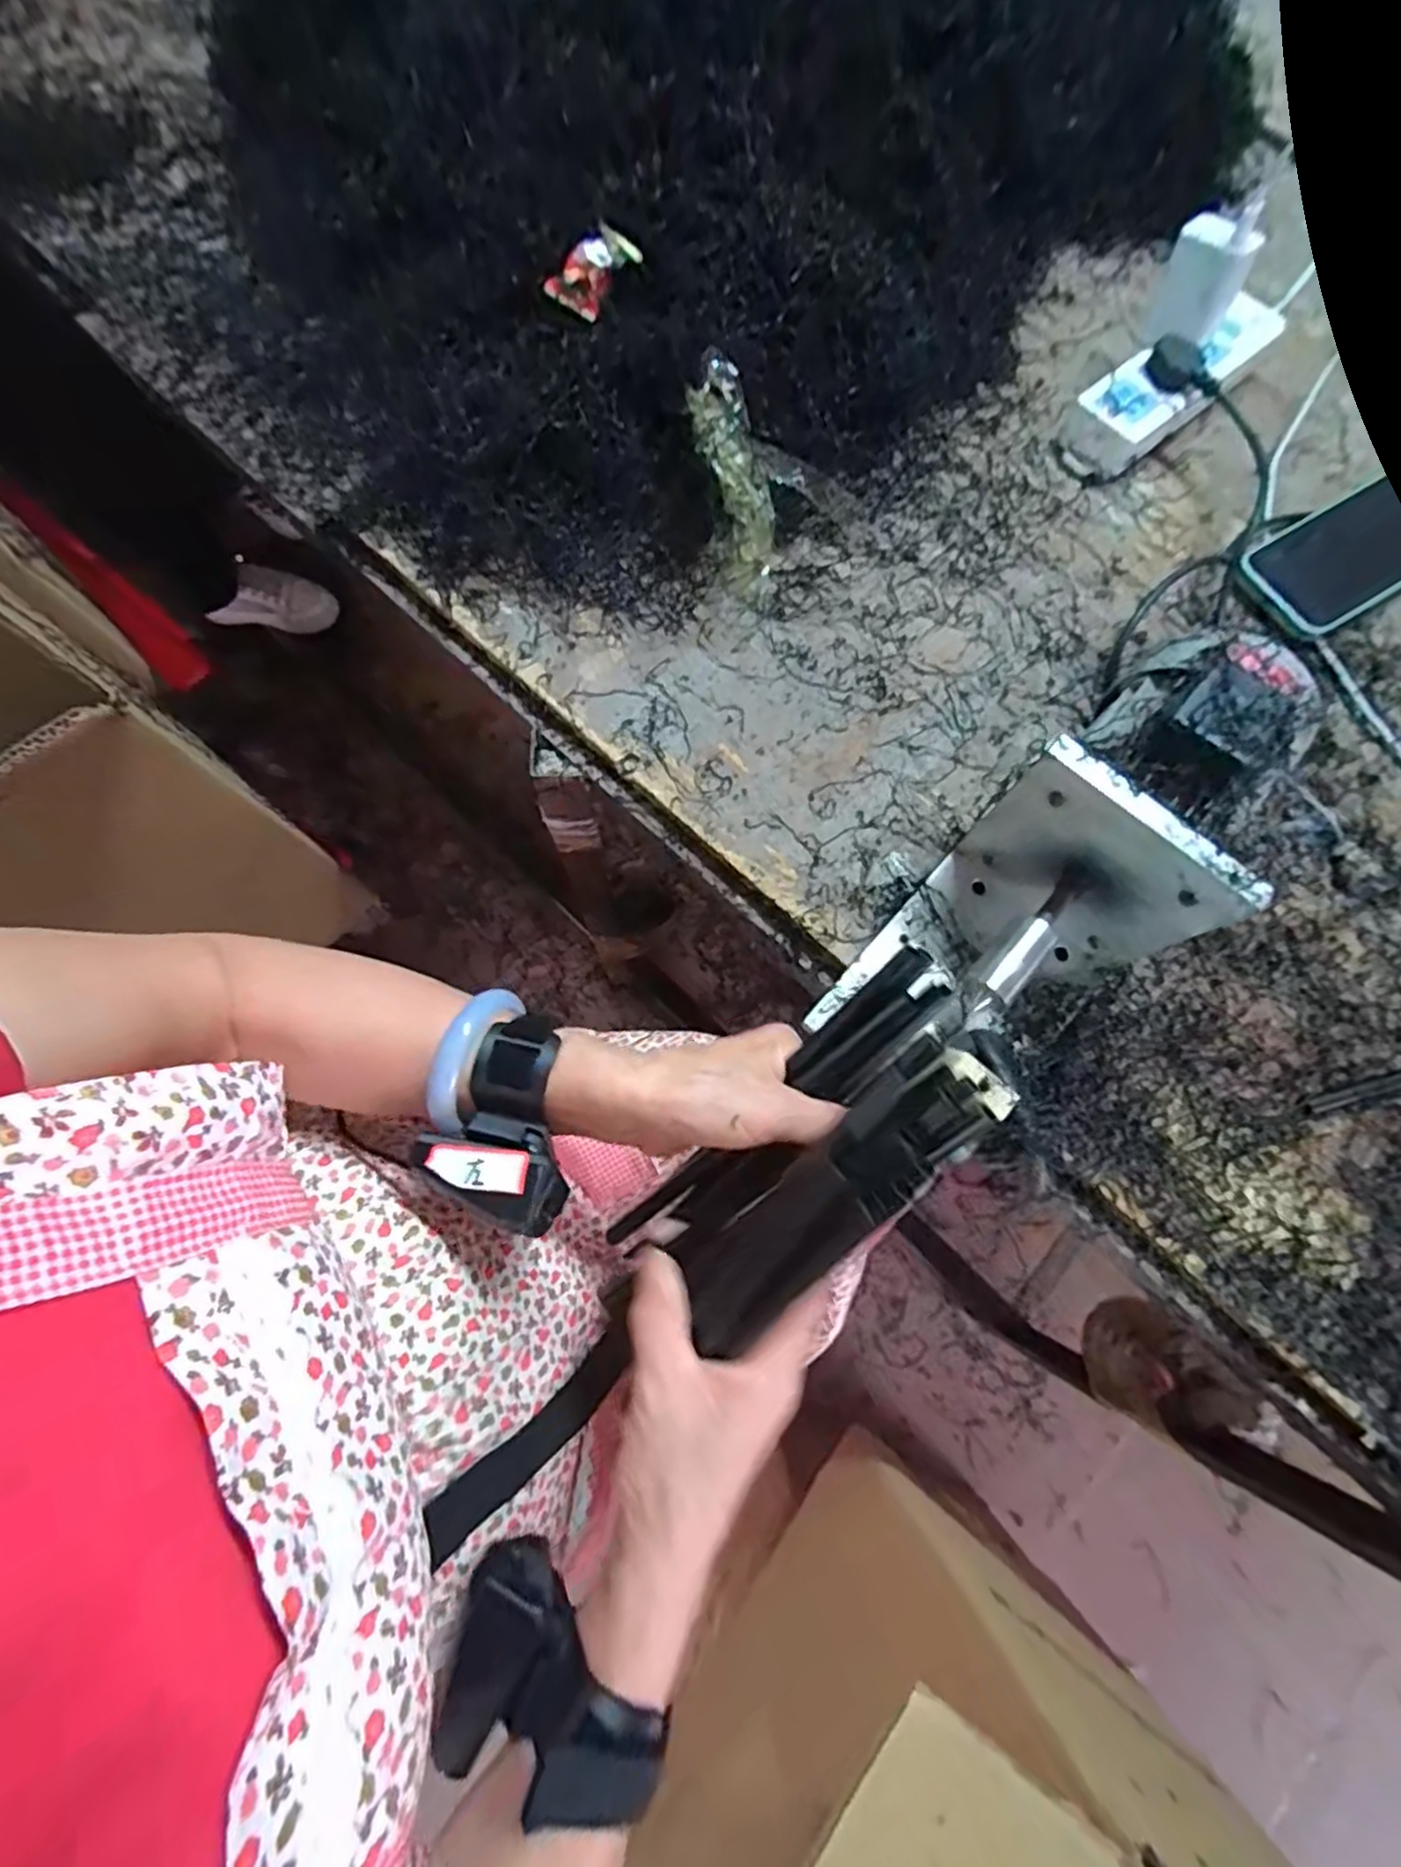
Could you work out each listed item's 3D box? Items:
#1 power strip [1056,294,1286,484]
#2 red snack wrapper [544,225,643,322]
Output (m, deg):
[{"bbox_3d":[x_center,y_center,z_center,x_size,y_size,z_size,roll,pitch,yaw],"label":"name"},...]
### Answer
[{"bbox_3d":[0.364,-0.419,0.530,0.205,0.037,0.066,-35,78,-11],"label":"power strip"},{"bbox_3d":[-0.069,-0.439,0.460,0.036,0.021,0.063,37,77,7],"label":"red snack wrapper"}]

